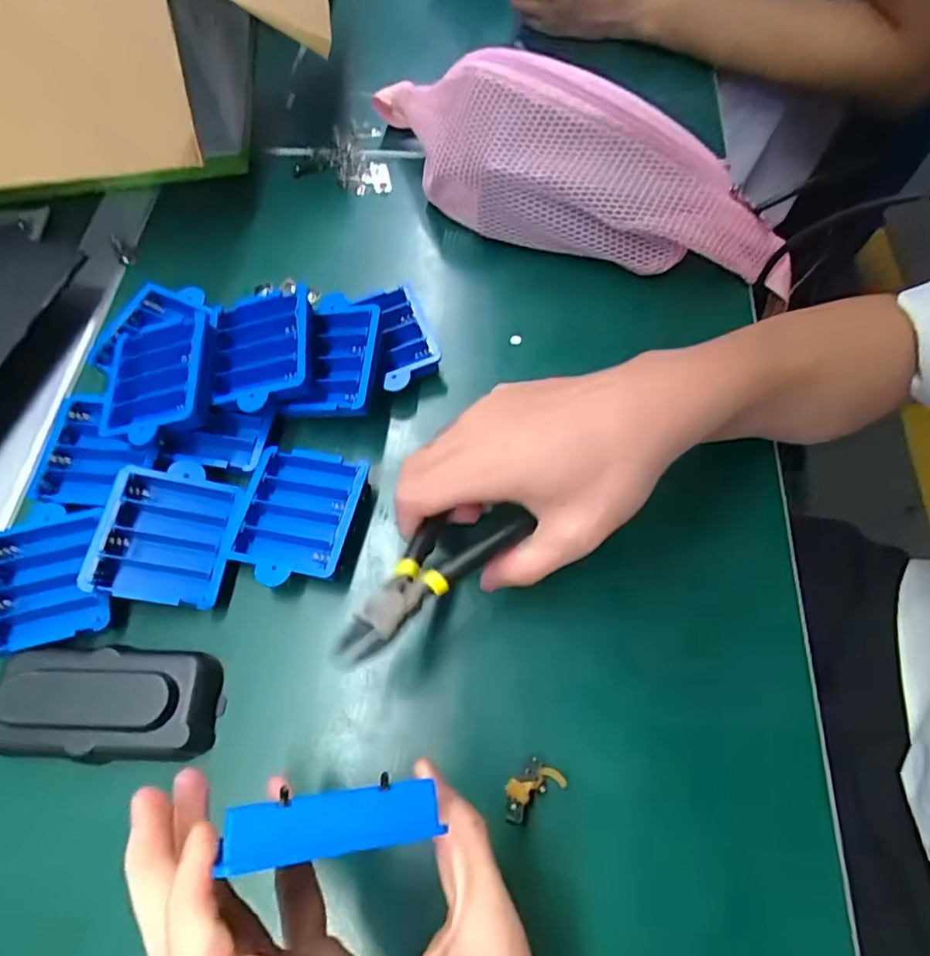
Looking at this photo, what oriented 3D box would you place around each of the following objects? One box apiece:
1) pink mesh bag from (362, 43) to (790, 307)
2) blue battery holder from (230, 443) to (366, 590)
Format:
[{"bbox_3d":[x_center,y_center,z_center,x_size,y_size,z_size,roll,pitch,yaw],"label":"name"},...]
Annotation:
[{"bbox_3d":[0.059,-0.209,0.387,0.318,0.087,0.072,28,69,15],"label":"pink mesh bag"},{"bbox_3d":[-0.091,0.023,0.328,0.065,0.019,0.075,11,66,8],"label":"blue battery holder"}]

